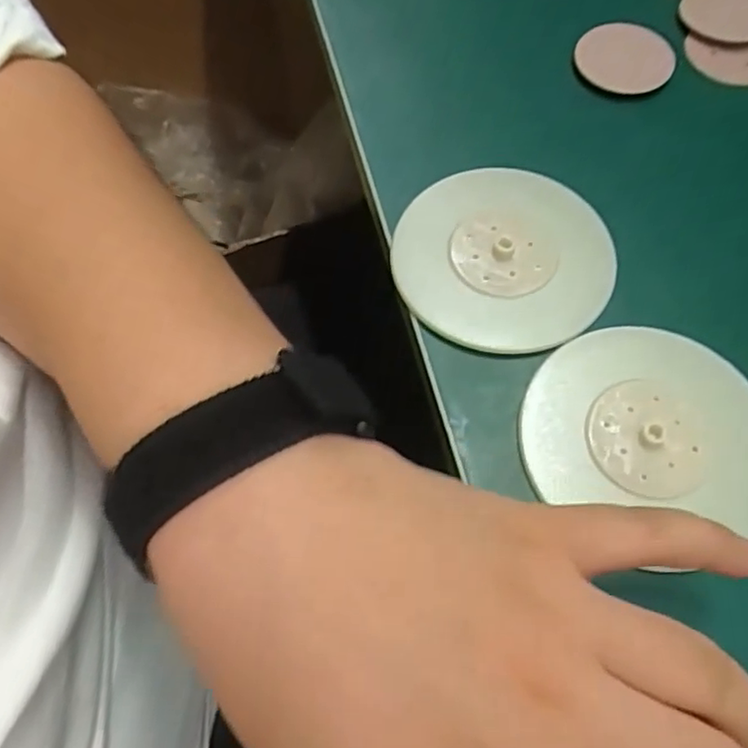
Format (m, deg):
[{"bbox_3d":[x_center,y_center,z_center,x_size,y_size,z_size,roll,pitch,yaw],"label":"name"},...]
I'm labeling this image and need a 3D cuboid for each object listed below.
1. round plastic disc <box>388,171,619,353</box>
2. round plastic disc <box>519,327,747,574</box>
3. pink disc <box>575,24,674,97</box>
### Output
[{"bbox_3d":[0.050,-0.048,0.253,0.082,0.014,0.079,0,65,0],"label":"round plastic disc"},{"bbox_3d":[0.095,0.020,0.221,0.077,0.011,0.081,0,65,0],"label":"round plastic disc"},{"bbox_3d":[0.114,-0.143,0.294,0.038,0.007,0.042,-37,70,-16],"label":"pink disc"}]

